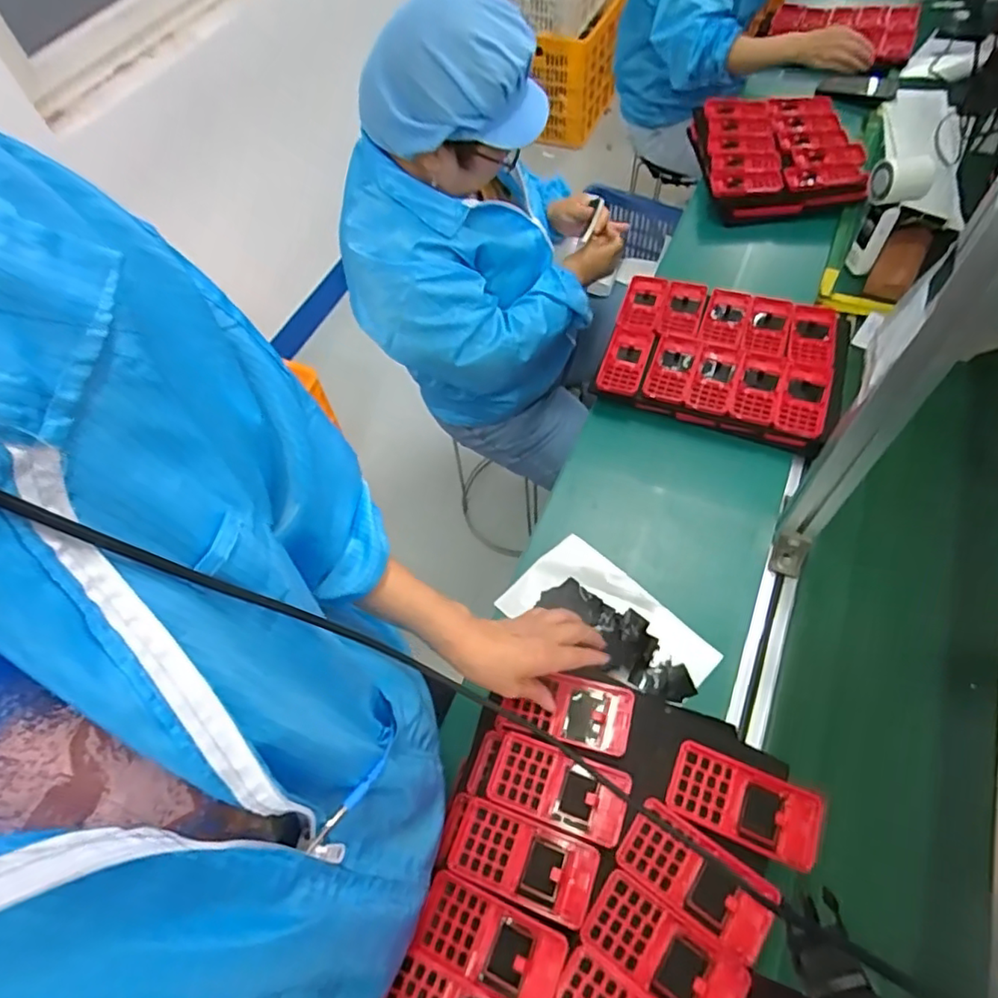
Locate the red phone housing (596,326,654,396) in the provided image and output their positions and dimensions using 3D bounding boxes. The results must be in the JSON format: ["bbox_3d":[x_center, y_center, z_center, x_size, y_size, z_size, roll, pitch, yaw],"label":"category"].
[{"bbox_3d":[0.193,-0.213,0.917,0.064,0.007,0.124,16,60,13],"label":"red phone housing"}]

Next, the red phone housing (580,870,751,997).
[{"bbox_3d":[0.130,0.362,0.476,0.121,0.015,0.062,30,64,20],"label":"red phone housing"}]

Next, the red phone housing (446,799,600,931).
[{"bbox_3d":[0.020,0.312,0.517,0.121,0.014,0.061,17,60,14],"label":"red phone housing"}]

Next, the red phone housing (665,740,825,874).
[{"bbox_3d":[0.217,0.271,0.530,0.127,0.017,0.064,19,61,15],"label":"red phone housing"}]

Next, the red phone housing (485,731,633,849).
[{"bbox_3d":[0.053,0.263,0.546,0.121,0.015,0.063,16,60,13],"label":"red phone housing"}]

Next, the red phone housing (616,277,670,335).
[{"bbox_3d":[0.232,-0.315,0.967,0.064,0.011,0.121,17,61,14],"label":"red phone housing"}]

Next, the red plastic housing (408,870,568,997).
[{"bbox_3d":[-0.010,0.363,0.489,0.120,0.019,0.063,19,61,15],"label":"red plastic housing"}]

